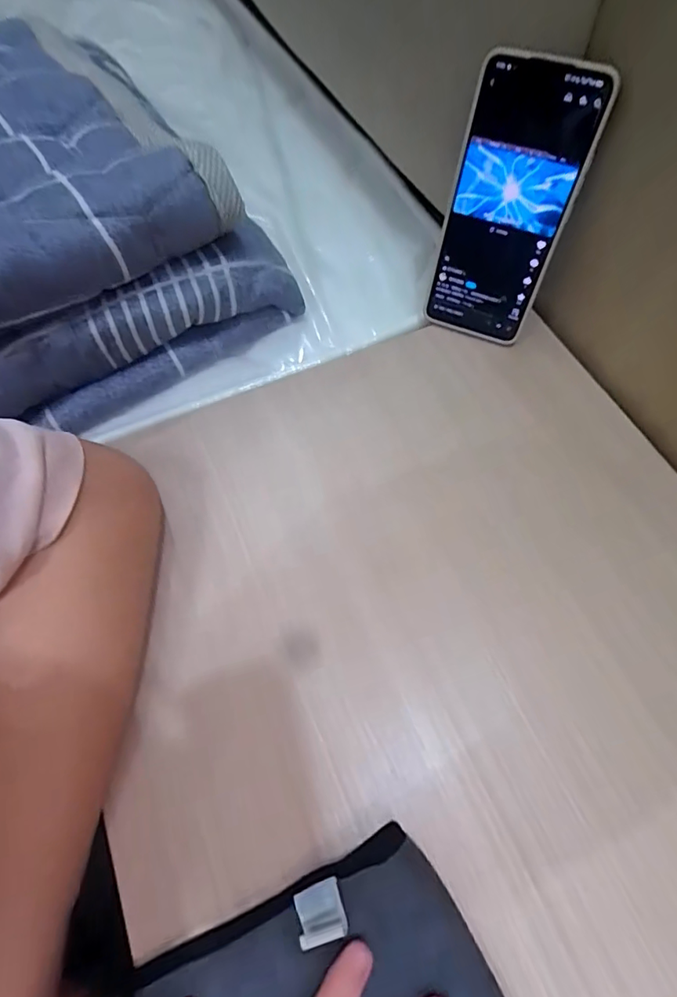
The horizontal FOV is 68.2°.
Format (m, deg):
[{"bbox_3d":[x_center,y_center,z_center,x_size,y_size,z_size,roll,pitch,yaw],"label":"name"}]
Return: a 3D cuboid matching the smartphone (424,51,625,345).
[{"bbox_3d":[0.112,-0.188,0.335,0.074,0.162,0.015,22,47,12],"label":"smartphone"}]

